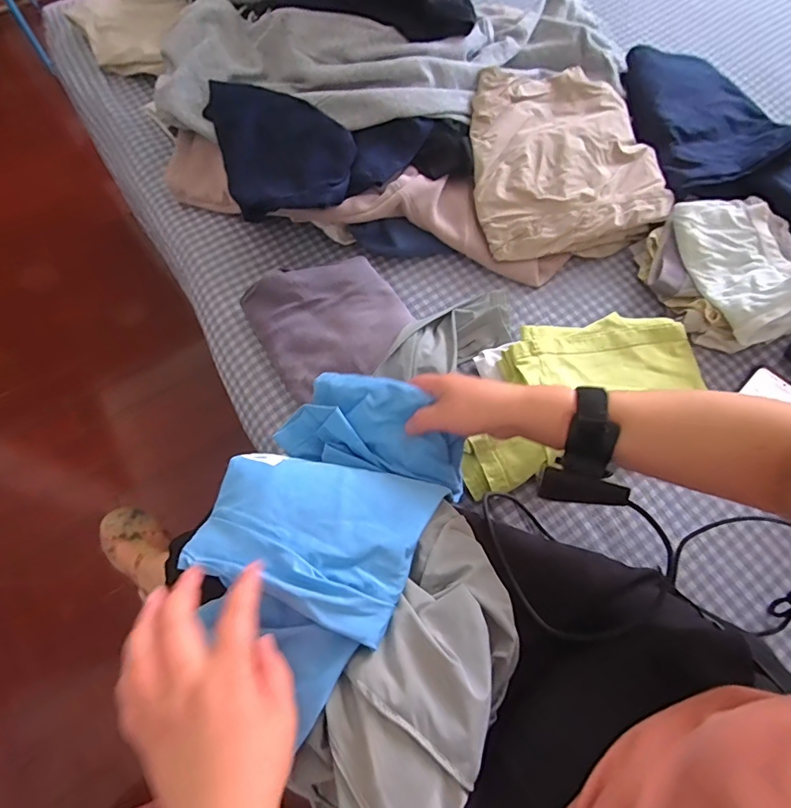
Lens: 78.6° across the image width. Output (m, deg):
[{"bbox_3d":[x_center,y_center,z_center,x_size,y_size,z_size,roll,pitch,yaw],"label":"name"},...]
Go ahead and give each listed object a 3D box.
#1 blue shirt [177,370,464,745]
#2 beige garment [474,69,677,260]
[{"bbox_3d":[-0.058,0.086,0.431,0.183,0.108,0.248,30,71,11],"label":"blue shirt"},{"bbox_3d":[0.244,-0.360,0.711,0.279,0.089,0.278,-12,69,-5],"label":"beige garment"}]

